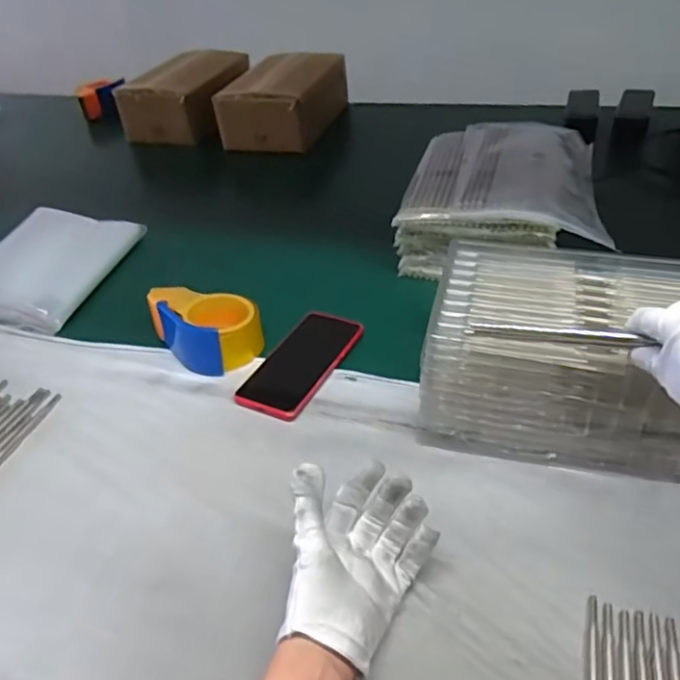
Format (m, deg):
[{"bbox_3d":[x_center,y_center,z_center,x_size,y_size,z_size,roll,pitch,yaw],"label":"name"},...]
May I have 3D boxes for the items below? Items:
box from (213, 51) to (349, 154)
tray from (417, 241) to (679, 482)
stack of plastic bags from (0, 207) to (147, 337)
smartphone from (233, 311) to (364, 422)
[{"bbox_3d":[-0.104,-0.469,1.177,0.173,0.110,0.230,11,44,20],"label":"box"},{"bbox_3d":[0.227,0.008,0.561,0.266,0.114,0.192,9,45,17],"label":"tray"},{"bbox_3d":[-0.416,-0.113,0.872,0.159,0.052,0.247,5,42,13],"label":"stack of plastic bags"},{"bbox_3d":[-0.043,0.024,0.685,0.077,0.009,0.161,17,46,25],"label":"smartphone"}]

